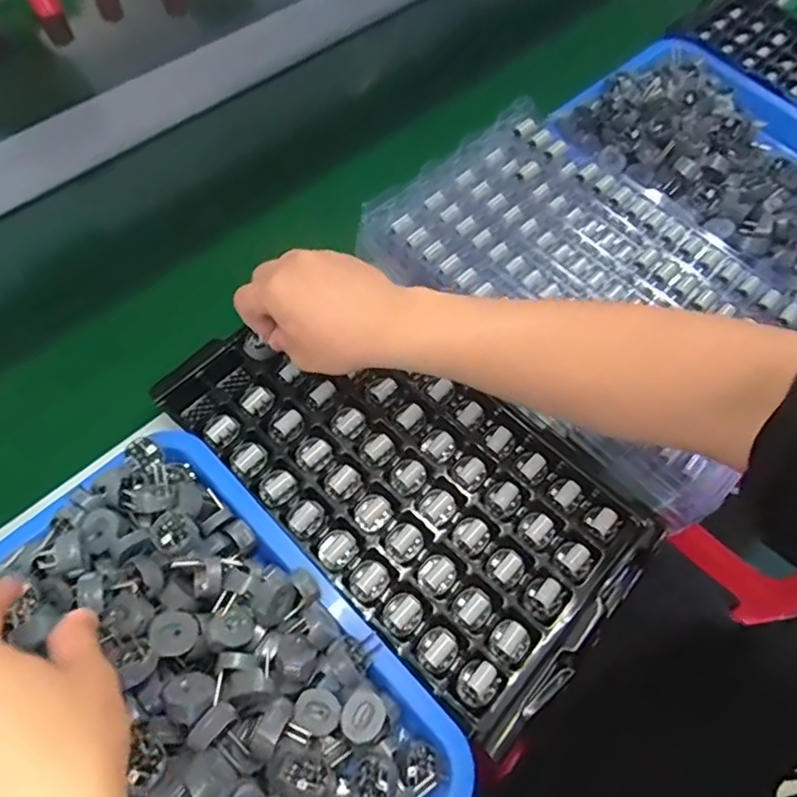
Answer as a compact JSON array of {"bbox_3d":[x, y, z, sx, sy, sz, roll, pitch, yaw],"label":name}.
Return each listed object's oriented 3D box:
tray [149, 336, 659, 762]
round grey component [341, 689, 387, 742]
[{"bbox_3d":[0.006,0.053,0.452,0.353,0.030,0.197,42,68,16],"label":"tray"},{"bbox_3d":[-0.021,0.197,0.358,0.025,0.012,0.028,38,67,15],"label":"round grey component"}]

